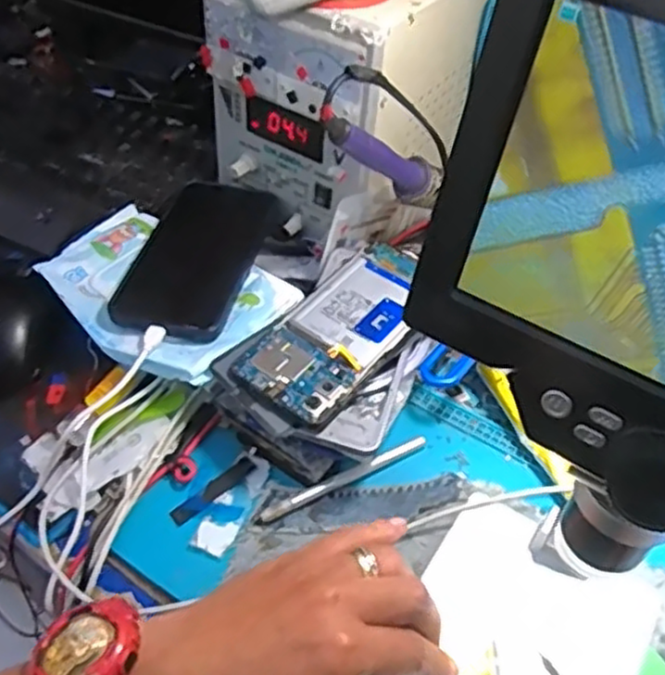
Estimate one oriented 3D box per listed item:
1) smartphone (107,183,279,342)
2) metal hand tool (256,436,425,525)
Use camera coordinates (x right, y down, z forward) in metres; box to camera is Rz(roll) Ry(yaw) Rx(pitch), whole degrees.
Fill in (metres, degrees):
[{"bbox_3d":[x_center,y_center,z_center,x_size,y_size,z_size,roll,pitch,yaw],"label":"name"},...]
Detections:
[{"bbox_3d":[-0.097,-0.065,0.530,0.080,0.009,0.164,12,50,8],"label":"smartphone"},{"bbox_3d":[0.008,0.090,0.459,0.120,0.005,0.009,-22,54,-20],"label":"metal hand tool"}]

